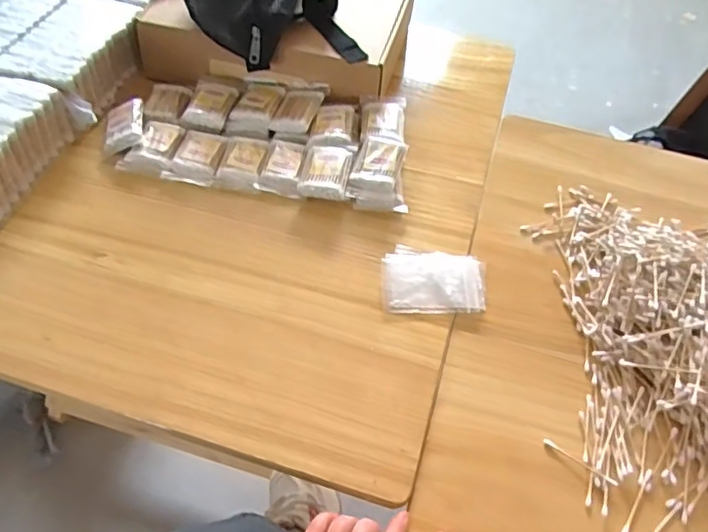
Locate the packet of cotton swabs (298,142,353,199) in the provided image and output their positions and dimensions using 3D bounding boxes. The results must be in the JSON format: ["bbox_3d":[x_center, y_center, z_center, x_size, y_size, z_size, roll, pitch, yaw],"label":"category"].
[{"bbox_3d":[-0.034,-0.121,0.704,0.058,0.020,0.088,11,54,5],"label":"packet of cotton swabs"}]

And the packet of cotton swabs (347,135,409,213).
[{"bbox_3d":[0.031,-0.117,0.711,0.072,0.044,0.096,5,53,0],"label":"packet of cotton swabs"}]

